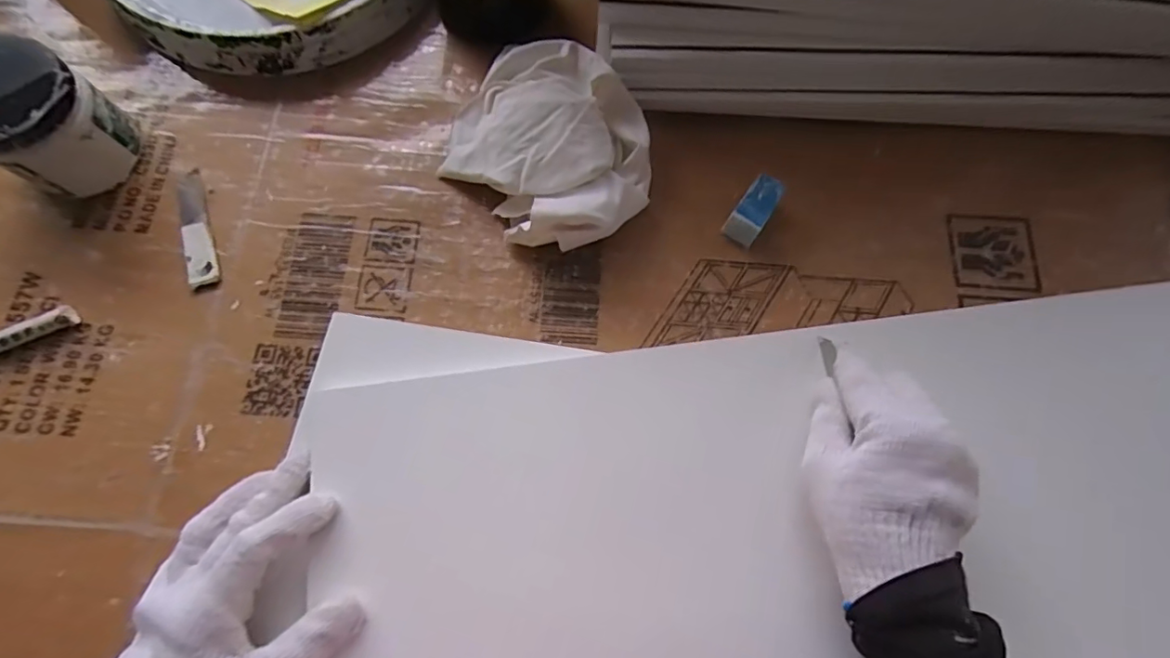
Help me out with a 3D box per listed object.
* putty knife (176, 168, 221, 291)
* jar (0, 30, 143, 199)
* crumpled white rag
[{"bbox_3d":[-0.297,-0.077,0.402,0.020,0.008,0.101,-20,75,-6],"label":"putty knife"},{"bbox_3d":[-0.389,-0.147,0.380,0.072,0.089,0.081,35,77,9],"label":"jar"},{"bbox_3d":[-0.026,-0.149,0.411,0.173,0.049,0.155,43,78,11],"label":"crumpled white rag"}]

